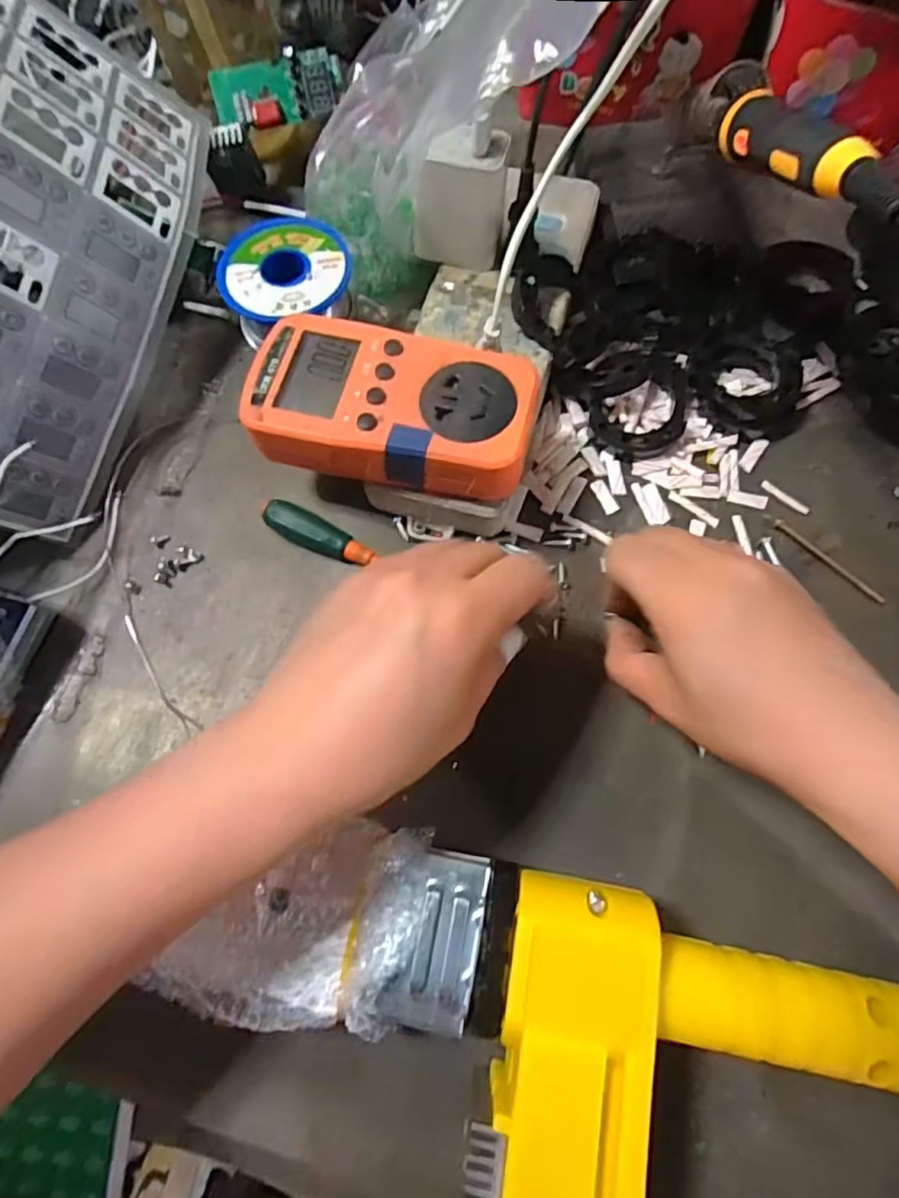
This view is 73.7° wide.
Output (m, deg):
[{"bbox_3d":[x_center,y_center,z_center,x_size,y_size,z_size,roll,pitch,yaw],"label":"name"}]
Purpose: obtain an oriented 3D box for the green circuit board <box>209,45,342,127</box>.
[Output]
[{"bbox_3d":[-0.105,-0.306,0.361,0.078,0.014,0.034,-4,100,3],"label":"green circuit board"}]

